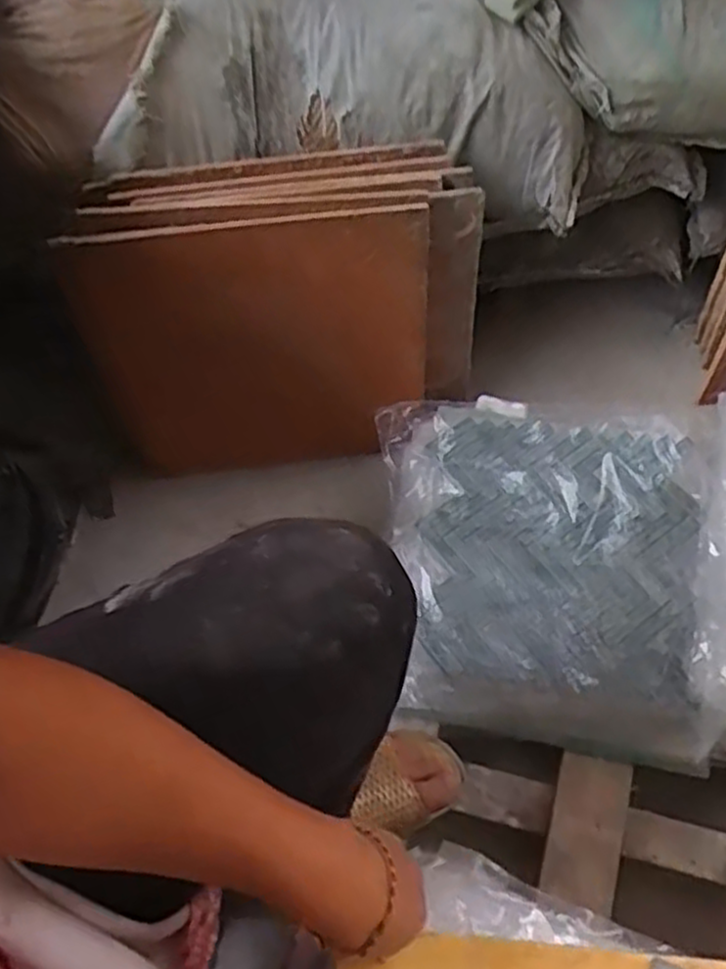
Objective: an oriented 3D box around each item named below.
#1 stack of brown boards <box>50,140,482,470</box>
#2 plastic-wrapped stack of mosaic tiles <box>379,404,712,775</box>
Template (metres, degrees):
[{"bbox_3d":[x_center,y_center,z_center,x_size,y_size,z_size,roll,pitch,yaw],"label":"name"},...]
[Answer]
[{"bbox_3d":[-0.077,-0.157,0.776,0.390,0.350,0.091,-16,63,-6],"label":"stack of brown boards"},{"bbox_3d":[0.170,0.075,0.760,0.318,0.094,0.340,6,63,5],"label":"plastic-wrapped stack of mosaic tiles"}]

